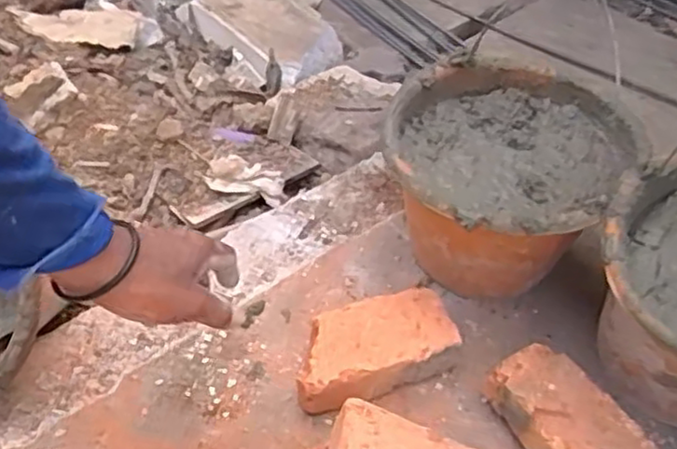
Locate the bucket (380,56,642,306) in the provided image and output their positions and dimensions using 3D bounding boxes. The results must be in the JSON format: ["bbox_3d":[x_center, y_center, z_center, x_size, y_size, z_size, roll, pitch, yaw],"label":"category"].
[{"bbox_3d":[0.161,-0.036,0.711,0.222,0.156,0.242,1,46,-1],"label":"bucket"}]

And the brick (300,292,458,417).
[{"bbox_3d":[0.028,0.118,0.660,0.166,0.050,0.084,-19,50,-19],"label":"brick"}]

